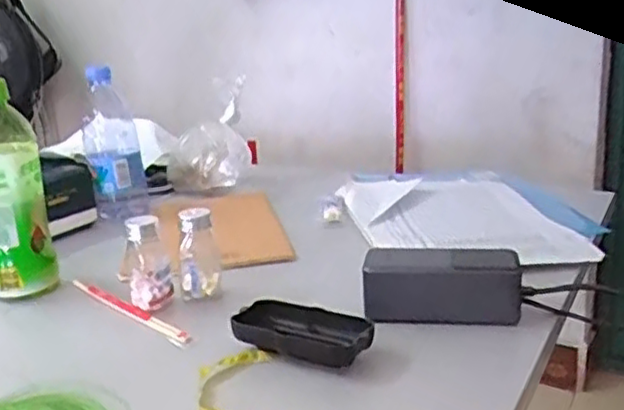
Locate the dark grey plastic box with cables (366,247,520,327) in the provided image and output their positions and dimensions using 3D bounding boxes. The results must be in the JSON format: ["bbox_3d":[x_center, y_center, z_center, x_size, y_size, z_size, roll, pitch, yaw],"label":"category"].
[{"bbox_3d":[0.107,0.066,0.571,0.126,0.056,0.040,2,16,13],"label":"dark grey plastic box with cables"}]

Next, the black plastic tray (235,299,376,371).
[{"bbox_3d":[-0.007,0.099,0.535,0.111,0.023,0.047,5,18,24],"label":"black plastic tray"}]

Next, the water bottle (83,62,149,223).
[{"bbox_3d":[-0.251,-0.077,0.871,0.067,0.179,0.067,-10,17,-22],"label":"water bottle"}]

